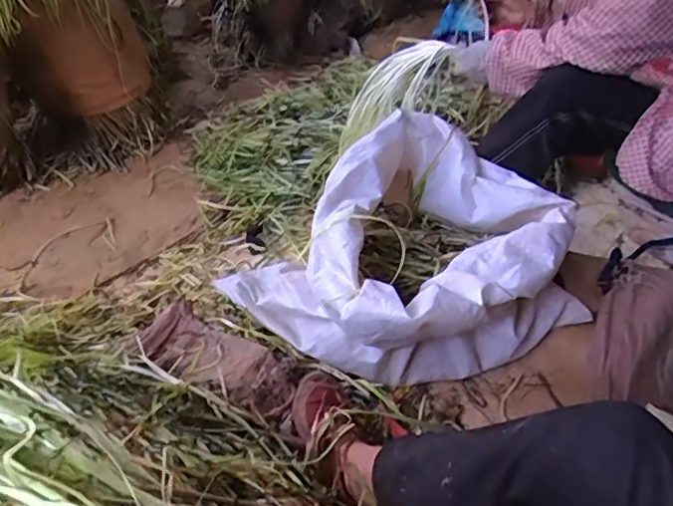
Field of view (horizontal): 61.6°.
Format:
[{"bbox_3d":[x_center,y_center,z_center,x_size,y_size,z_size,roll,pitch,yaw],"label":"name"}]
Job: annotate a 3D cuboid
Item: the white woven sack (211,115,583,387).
[{"bbox_3d":[0.112,0.010,0.923,0.433,0.243,0.447,-27,47,-31],"label":"white woven sack"}]

